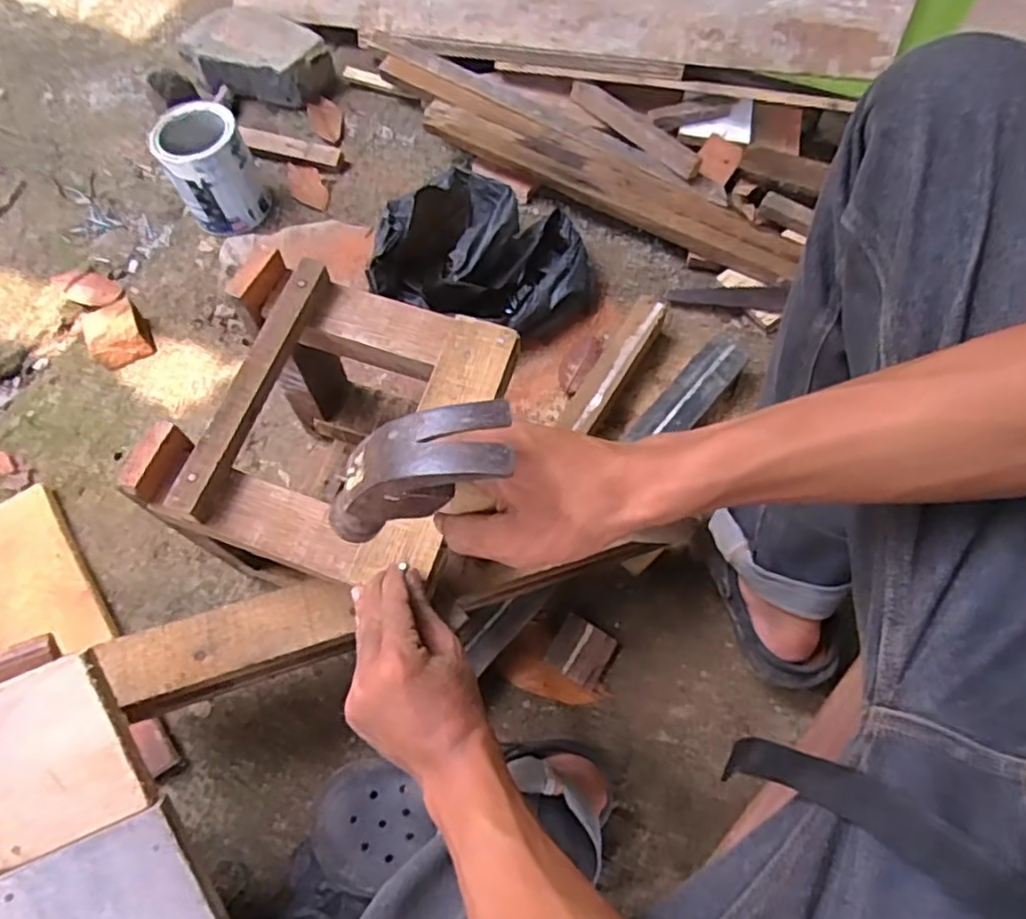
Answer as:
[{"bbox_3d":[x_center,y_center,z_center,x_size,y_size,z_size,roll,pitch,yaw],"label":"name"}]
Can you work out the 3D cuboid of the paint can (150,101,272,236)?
[{"bbox_3d":[-0.397,-0.382,0.880,0.105,0.128,0.108,1,67,-2],"label":"paint can"}]

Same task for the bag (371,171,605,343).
[{"bbox_3d":[-0.035,-0.252,0.835,0.270,0.097,0.187,4,67,0],"label":"bag"}]

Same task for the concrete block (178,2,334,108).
[{"bbox_3d":[-0.379,-0.612,1.000,0.207,0.084,0.112,14,67,4],"label":"concrete block"}]

